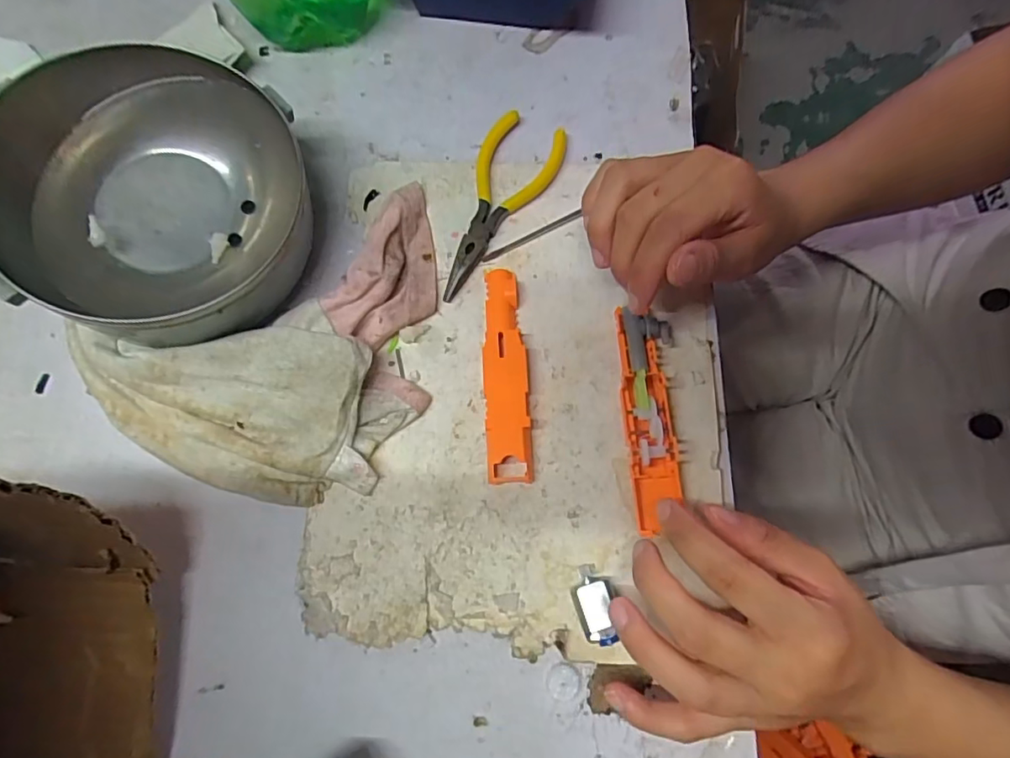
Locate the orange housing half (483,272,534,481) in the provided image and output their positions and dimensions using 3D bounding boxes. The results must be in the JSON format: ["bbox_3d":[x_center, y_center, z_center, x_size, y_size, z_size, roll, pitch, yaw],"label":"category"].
[{"bbox_3d":[0.000,-0.005,0.297,0.023,0.011,0.118,-3,75,1],"label":"orange housing half"}]

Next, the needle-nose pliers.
[{"bbox_3d":[-0.008,-0.104,0.329,0.046,0.008,0.126,28,78,9],"label":"needle-nose pliers"}]

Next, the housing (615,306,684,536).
[{"bbox_3d":[0.075,0.019,0.286,0.028,0.015,0.114,-1,75,0],"label":"housing"}]

